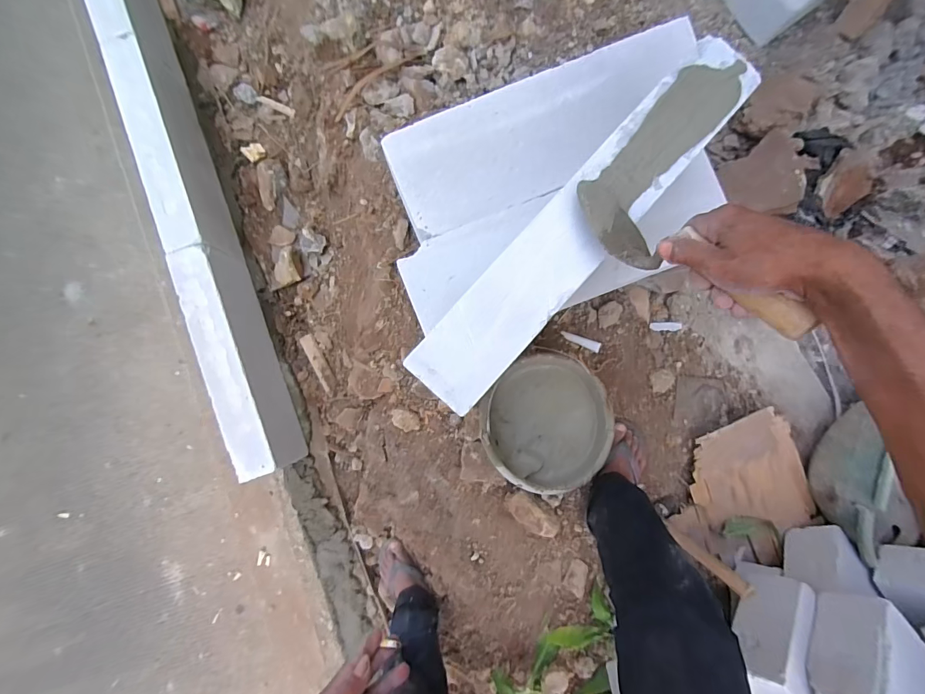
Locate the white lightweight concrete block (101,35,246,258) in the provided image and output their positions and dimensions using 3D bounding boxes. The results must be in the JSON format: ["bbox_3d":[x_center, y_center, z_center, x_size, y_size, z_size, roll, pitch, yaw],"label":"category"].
[{"bbox_3d":[-0.802,-0.526,1.121,0.111,0.226,0.608,-20,86,-1],"label":"white lightweight concrete block"}]

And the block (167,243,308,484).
[{"bbox_3d":[-0.589,0.042,1.068,0.111,0.207,0.594,-20,86,-1],"label":"block"}]

